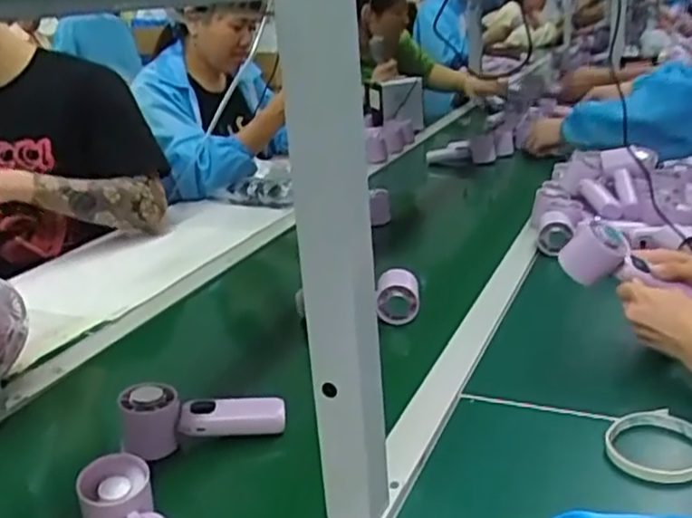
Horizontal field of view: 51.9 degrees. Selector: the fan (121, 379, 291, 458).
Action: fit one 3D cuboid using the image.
[{"bbox_3d":[-0.135,0.154,0.684,0.149,0.065,0.042,-4,20,-3],"label":"fan"}]

